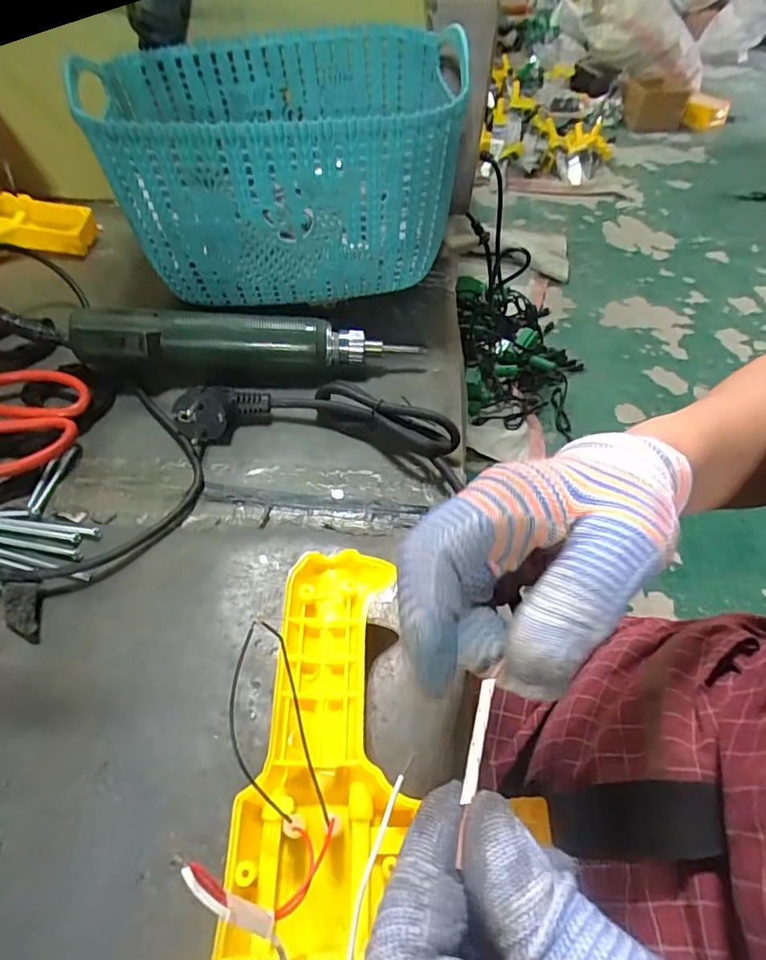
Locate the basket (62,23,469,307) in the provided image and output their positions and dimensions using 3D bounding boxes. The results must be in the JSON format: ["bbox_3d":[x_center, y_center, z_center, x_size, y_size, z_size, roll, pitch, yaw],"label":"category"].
[{"bbox_3d":[-0.080,-0.270,0.456,0.263,0.146,0.239,-7,51,-8],"label":"basket"}]

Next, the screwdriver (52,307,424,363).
[{"bbox_3d":[-0.102,-0.100,0.390,0.243,0.037,0.034,-3,50,-5],"label":"screwdriver"}]

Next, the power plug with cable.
[{"bbox_3d":[-0.041,-0.040,0.353,0.186,0.031,0.058,10,51,6],"label":"power plug with cable"}]

